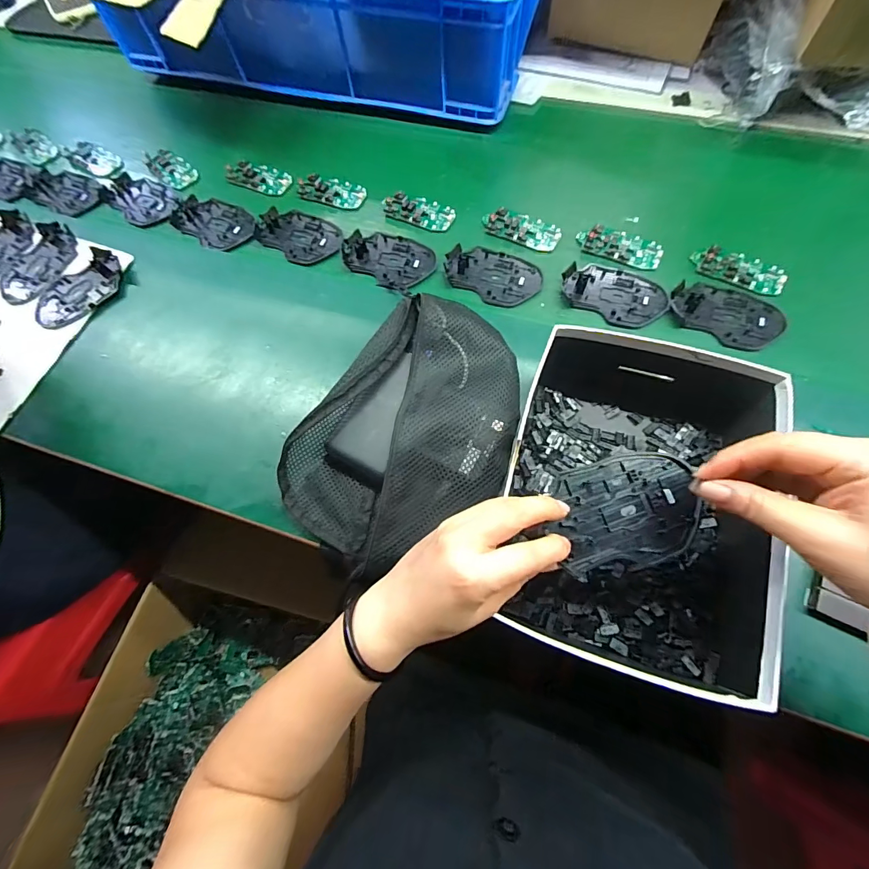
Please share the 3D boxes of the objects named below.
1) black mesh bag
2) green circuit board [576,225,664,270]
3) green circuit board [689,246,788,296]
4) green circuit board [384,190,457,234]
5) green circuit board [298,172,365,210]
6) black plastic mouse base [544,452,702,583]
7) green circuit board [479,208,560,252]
[{"bbox_3d":[-0.017,-0.004,0.394,0.181,0.055,0.273,27,73,12],"label":"black mesh bag"},{"bbox_3d":[0.223,-0.227,0.493,0.098,0.007,0.045,21,71,10],"label":"green circuit board"},{"bbox_3d":[0.348,-0.190,0.470,0.097,0.009,0.048,24,72,11],"label":"green circuit board"},{"bbox_3d":[-0.018,-0.293,0.535,0.091,0.010,0.048,24,72,11],"label":"green circuit board"},{"bbox_3d":[-0.141,-0.332,0.559,0.095,0.007,0.046,16,71,9],"label":"green circuit board"},{"bbox_3d":[0.132,0.054,0.286,0.101,0.015,0.072,-14,69,-3],"label":"black plastic mouse base"},{"bbox_3d":[0.109,-0.259,0.513,0.095,0.009,0.044,27,73,12],"label":"green circuit board"}]

